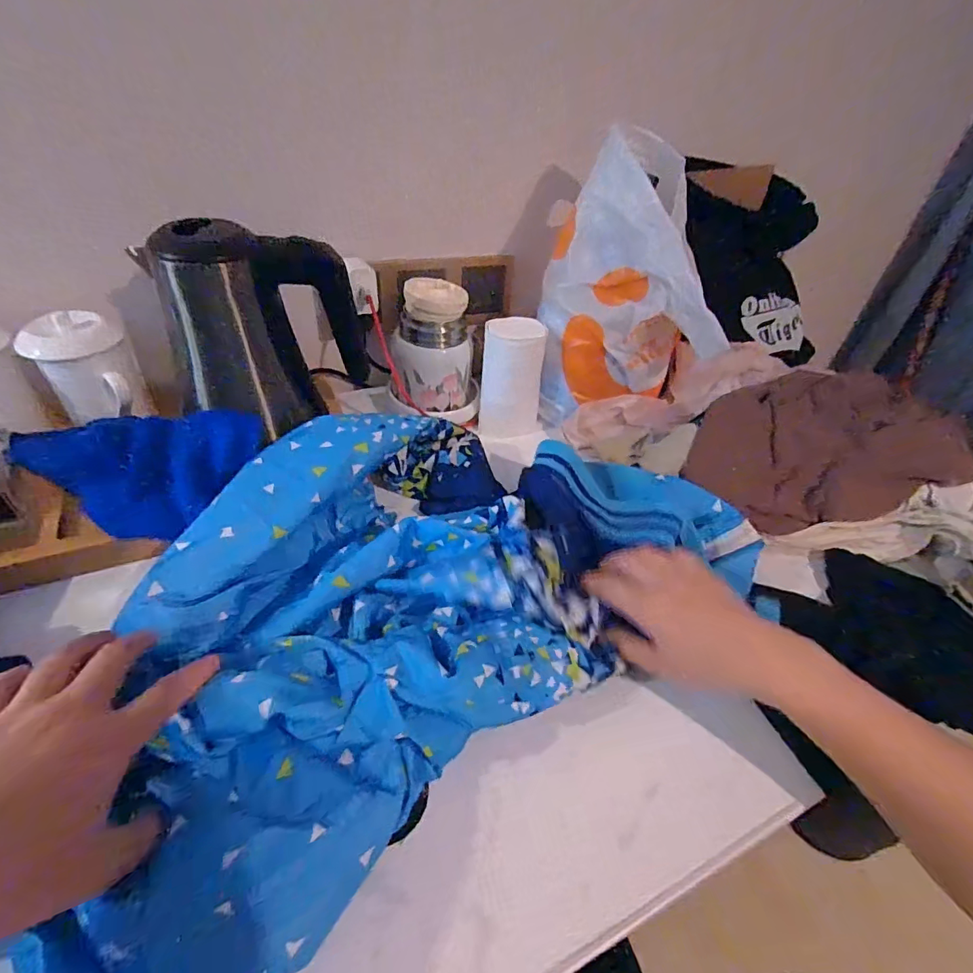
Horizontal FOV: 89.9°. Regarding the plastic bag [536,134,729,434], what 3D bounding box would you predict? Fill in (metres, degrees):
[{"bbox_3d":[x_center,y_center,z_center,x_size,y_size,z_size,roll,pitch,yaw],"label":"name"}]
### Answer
[{"bbox_3d":[0.157,-0.215,0.558,0.173,0.262,0.157,-1,43,-9],"label":"plastic bag"}]

